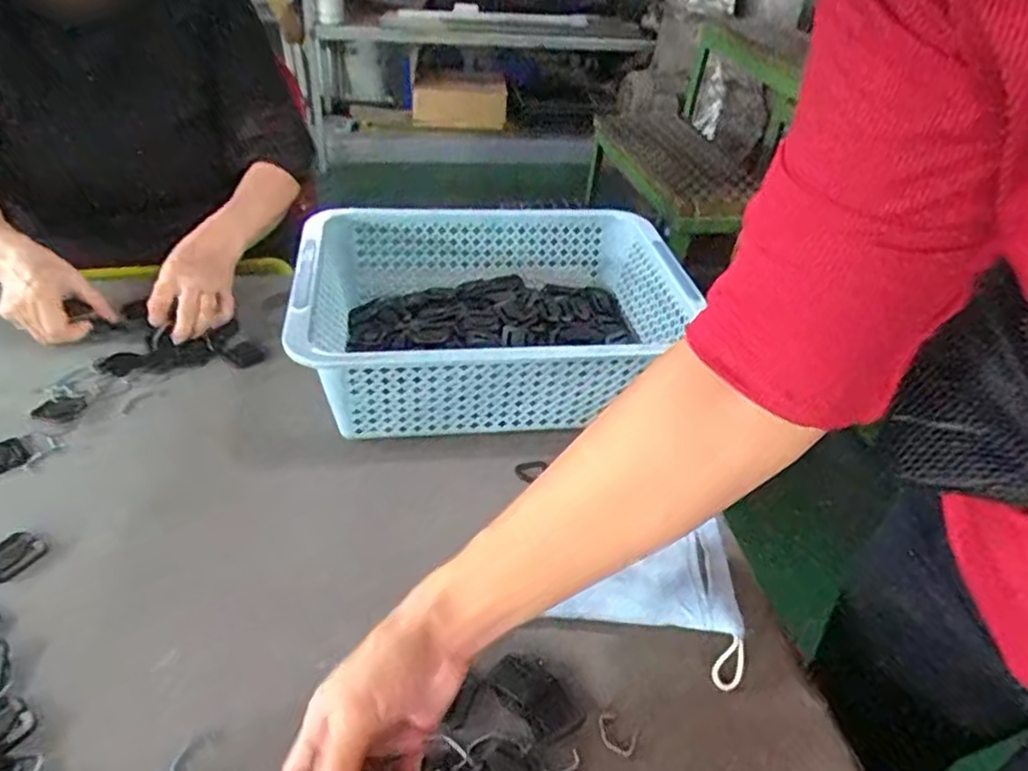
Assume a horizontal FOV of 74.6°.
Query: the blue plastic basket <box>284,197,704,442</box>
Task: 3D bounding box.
[{"bbox_3d":[-0.022,-0.077,0.720,0.393,0.109,0.292,-4,39,-12],"label":"blue plastic basket"}]

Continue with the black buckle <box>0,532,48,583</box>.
[{"bbox_3d":[-0.373,0.125,0.502,0.035,0.008,0.037,27,43,25],"label":"black buckle"}]

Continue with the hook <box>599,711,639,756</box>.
[{"bbox_3d":[0.066,0.225,0.436,0.027,0.004,0.021,28,43,26],"label":"hook"}]

